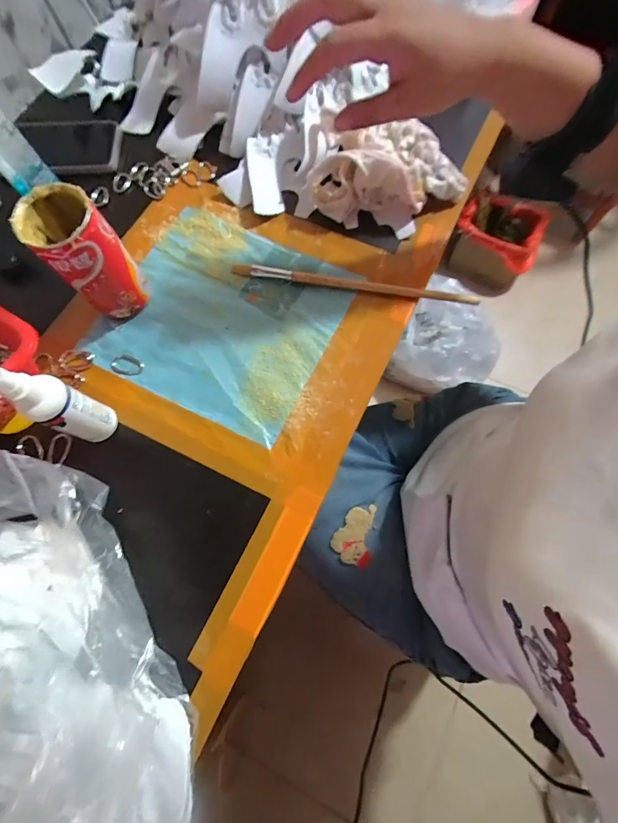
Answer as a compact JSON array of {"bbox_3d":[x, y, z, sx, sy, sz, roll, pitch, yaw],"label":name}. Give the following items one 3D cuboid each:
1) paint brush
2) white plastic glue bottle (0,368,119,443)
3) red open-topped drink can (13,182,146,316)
[{"bbox_3d":[0.048,-0.142,0.413,0.269,0.015,0.011,9,74,4],"label":"paint brush"},{"bbox_3d":[-0.209,-0.002,0.319,0.034,0.129,0.031,-38,76,-9],"label":"white plastic glue bottle"},{"bbox_3d":[-0.214,-0.149,0.366,0.071,0.118,0.063,38,78,11],"label":"red open-topped drink can"}]

